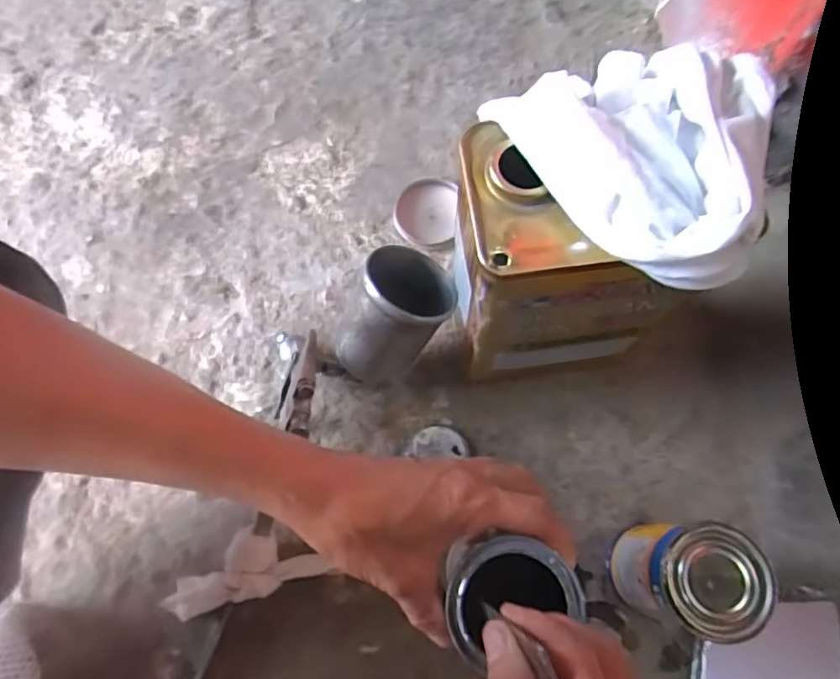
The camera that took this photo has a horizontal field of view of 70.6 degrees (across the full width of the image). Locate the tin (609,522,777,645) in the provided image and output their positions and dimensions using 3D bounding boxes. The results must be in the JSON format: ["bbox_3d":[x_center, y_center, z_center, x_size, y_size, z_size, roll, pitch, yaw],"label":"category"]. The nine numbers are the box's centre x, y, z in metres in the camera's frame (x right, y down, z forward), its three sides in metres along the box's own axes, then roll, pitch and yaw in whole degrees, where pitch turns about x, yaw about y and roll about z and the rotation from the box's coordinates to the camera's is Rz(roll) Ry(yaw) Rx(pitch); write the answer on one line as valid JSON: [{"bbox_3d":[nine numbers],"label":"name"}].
[{"bbox_3d":[0.194,0.179,0.450,0.078,0.127,0.070,16,72,8],"label":"tin"}]

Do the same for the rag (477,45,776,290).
[{"bbox_3d":[0.138,-0.110,0.330,0.139,0.049,0.162,-26,72,-8],"label":"rag"}]

